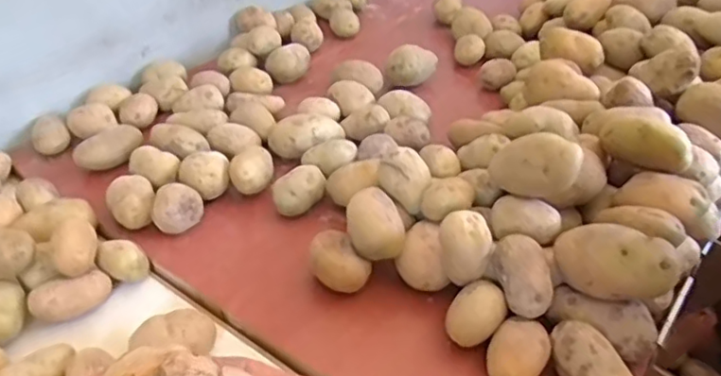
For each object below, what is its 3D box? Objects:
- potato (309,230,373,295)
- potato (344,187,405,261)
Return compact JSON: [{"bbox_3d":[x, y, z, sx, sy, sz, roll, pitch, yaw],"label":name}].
[{"bbox_3d":[-0.022,0.079,0.606,0.045,0.041,0.063,-26,45,-29],"label":"potato"},{"bbox_3d":[0.013,0.035,0.601,0.049,0.038,0.062,-12,39,-15],"label":"potato"}]

